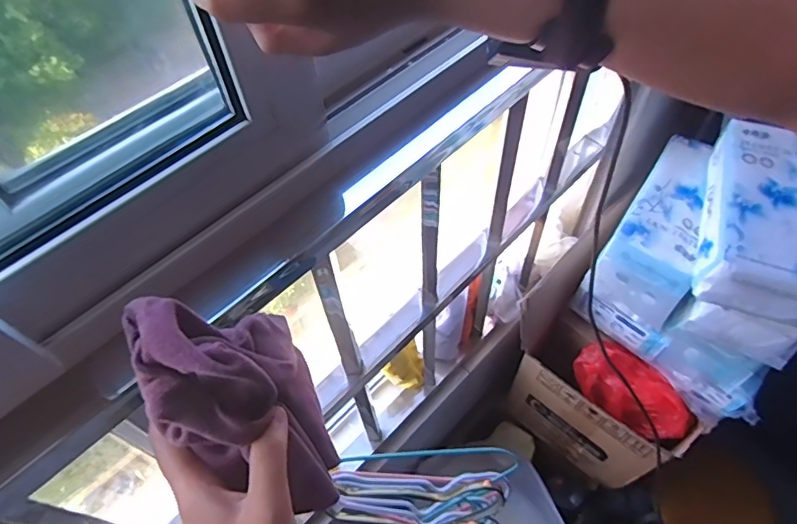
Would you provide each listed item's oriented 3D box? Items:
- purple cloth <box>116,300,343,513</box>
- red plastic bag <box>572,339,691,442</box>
[{"bbox_3d":[-0.074,0.065,0.264,0.045,0.135,0.074,-3,48,42],"label":"purple cloth"},{"bbox_3d":[0.395,0.223,0.877,0.198,0.094,0.092,30,62,21],"label":"red plastic bag"}]

